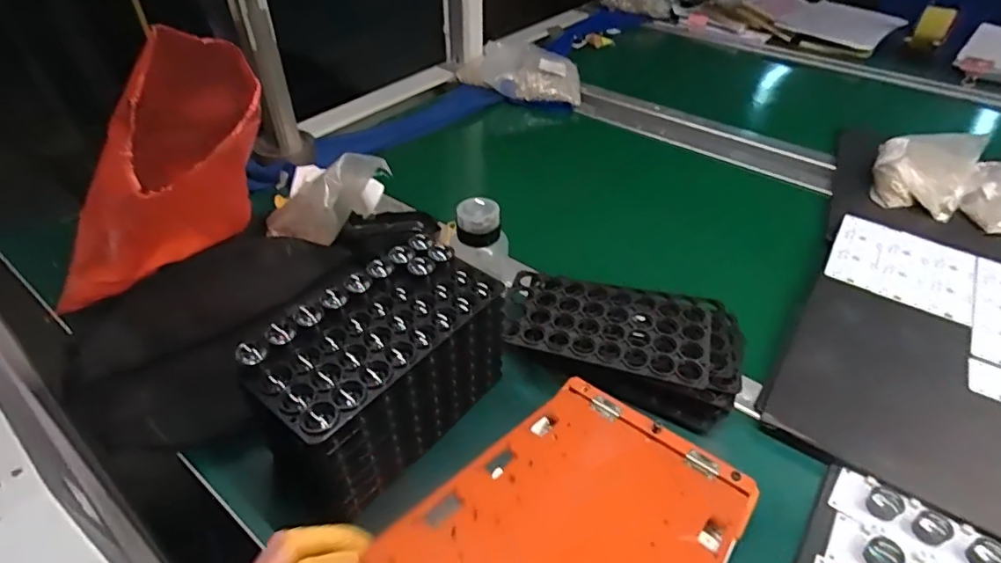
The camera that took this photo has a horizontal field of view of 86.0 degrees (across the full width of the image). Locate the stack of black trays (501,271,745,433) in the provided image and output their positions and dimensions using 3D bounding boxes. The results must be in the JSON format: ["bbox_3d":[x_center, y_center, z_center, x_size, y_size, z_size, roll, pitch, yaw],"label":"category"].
[{"bbox_3d":[0.115,0.056,0.526,0.224,0.051,0.124,11,44,15],"label":"stack of black trays"}]

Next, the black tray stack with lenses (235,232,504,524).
[{"bbox_3d":[-0.092,0.073,0.442,0.095,0.133,0.201,28,51,29],"label":"black tray stack with lenses"}]

